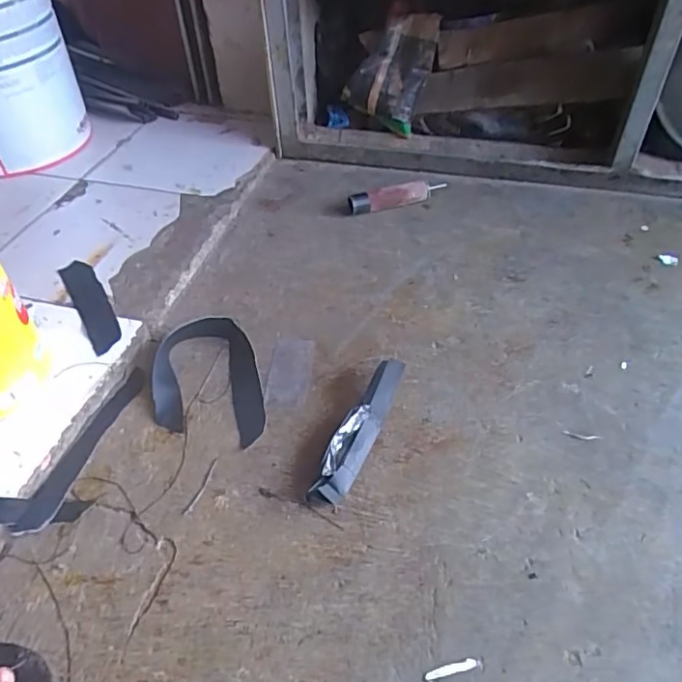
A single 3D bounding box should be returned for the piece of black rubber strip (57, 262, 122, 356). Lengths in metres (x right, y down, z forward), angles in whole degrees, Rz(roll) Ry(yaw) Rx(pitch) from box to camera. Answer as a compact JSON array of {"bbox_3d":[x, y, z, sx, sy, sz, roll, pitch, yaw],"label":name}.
[{"bbox_3d":[-0.338,-0.050,0.750,0.043,0.006,0.201,-25,53,-23],"label":"piece of black rubber strip"}]

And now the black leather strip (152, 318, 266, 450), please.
[{"bbox_3d":[-0.158,0.048,0.652,0.127,0.025,0.184,-8,46,-5],"label":"black leather strip"}]

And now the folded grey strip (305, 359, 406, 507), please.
[{"bbox_3d":[0.022,0.094,0.591,0.035,0.021,0.190,19,50,20],"label":"folded grey strip"}]

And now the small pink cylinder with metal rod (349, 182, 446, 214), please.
[{"bbox_3d":[0.096,-0.240,0.912,0.164,0.035,0.028,-16,48,-12],"label":"small pink cylinder with metal rod"}]

